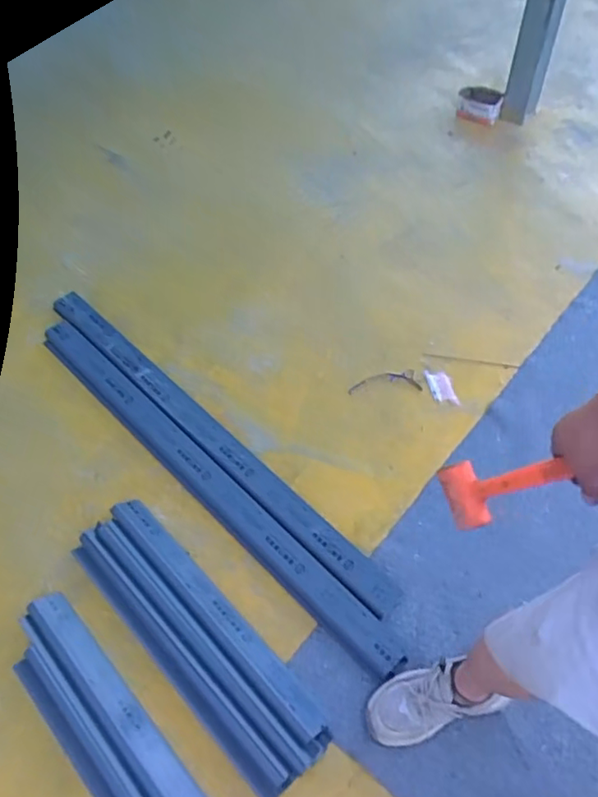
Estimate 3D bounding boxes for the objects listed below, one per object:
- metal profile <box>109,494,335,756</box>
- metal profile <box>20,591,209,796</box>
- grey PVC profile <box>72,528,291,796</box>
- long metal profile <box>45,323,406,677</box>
[{"bbox_3d":[-0.167,0.424,1.252,0.075,0.037,0.623,-37,63,-27],"label":"metal profile"},{"bbox_3d":[-0.317,0.578,1.105,0.088,0.032,0.579,-35,62,-27],"label":"metal profile"},{"bbox_3d":[-0.246,0.476,1.175,0.068,0.044,0.623,-35,62,-27],"label":"grey PVC profile"},{"bbox_3d":[-0.229,0.166,1.409,1.149,0.032,0.086,39,60,23],"label":"long metal profile"}]

